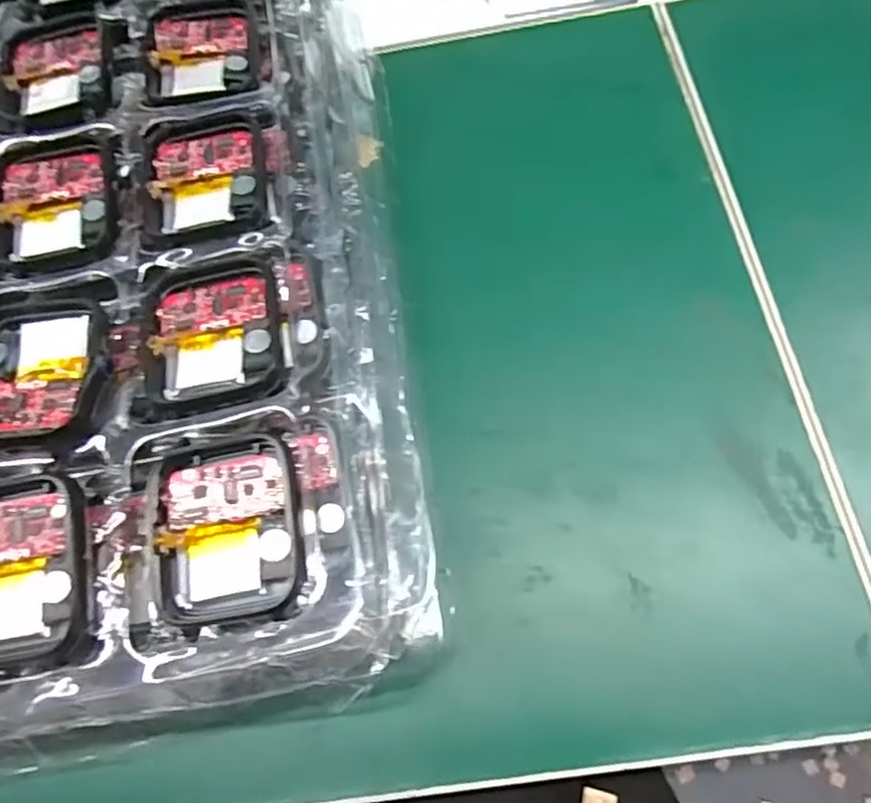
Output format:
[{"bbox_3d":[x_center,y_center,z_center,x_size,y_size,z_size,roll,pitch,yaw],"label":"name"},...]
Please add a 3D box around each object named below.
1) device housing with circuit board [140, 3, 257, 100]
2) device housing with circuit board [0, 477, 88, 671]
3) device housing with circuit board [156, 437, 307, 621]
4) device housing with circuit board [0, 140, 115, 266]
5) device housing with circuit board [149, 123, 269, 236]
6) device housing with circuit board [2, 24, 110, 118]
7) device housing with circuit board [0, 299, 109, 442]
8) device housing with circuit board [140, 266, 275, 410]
[{"bbox_3d":[-0.079,-0.121,0.223,0.036,0.004,0.041,-6,67,3],"label":"device housing with circuit board"},{"bbox_3d":[-0.104,0.041,0.160,0.037,0.010,0.044,-8,67,2],"label":"device housing with circuit board"},{"bbox_3d":[-0.051,0.031,0.161,0.037,0.012,0.042,-6,67,3],"label":"device housing with circuit board"},{"bbox_3d":[-0.118,-0.063,0.203,0.036,0.004,0.044,-8,67,2],"label":"device housing with circuit board"},{"bbox_3d":[-0.070,-0.070,0.202,0.036,0.004,0.039,-8,67,2],"label":"device housing with circuit board"},{"bbox_3d":[-0.129,-0.115,0.223,0.036,0.004,0.044,-12,67,0],"label":"device housing with circuit board"},{"bbox_3d":[-0.111,-0.011,0.181,0.040,0.009,0.045,-4,67,4],"label":"device housing with circuit board"},{"bbox_3d":[-0.062,-0.019,0.181,0.037,0.007,0.043,-9,67,2],"label":"device housing with circuit board"}]

